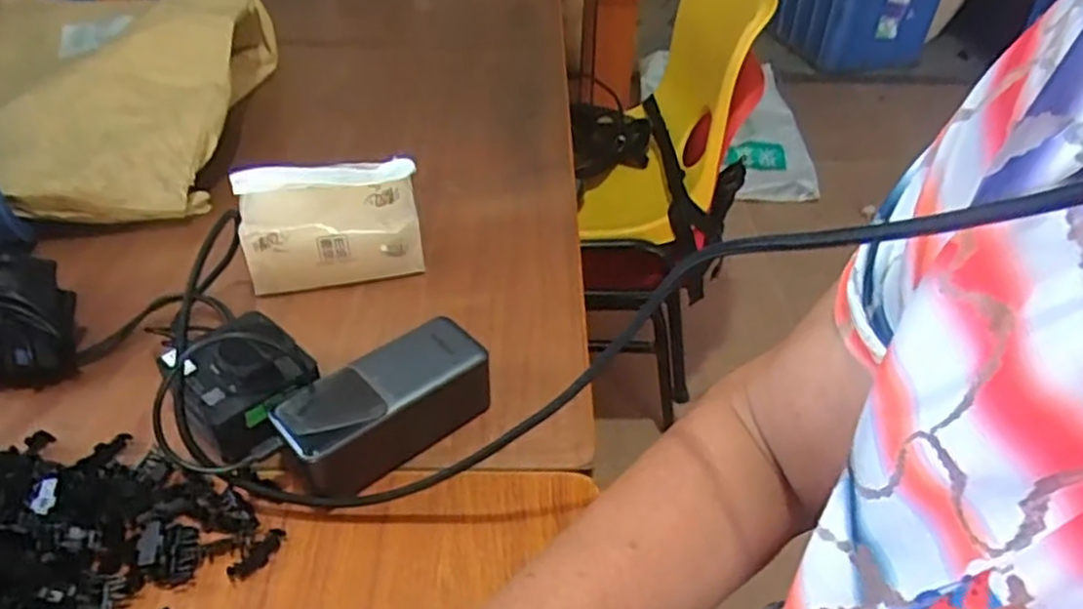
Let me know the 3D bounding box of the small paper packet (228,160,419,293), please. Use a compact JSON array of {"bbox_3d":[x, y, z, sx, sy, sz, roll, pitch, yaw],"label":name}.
[{"bbox_3d":[-0.158,-0.059,0.544,0.127,0.102,0.025,-10,33,-16],"label":"small paper packet"}]

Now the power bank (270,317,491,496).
[{"bbox_3d":[-0.094,0.064,0.444,0.124,0.055,0.054,-32,51,-32],"label":"power bank"}]

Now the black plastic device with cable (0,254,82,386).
[{"bbox_3d":[-0.375,0.010,0.484,0.115,0.071,0.067,1,41,0],"label":"black plastic device with cable"}]

